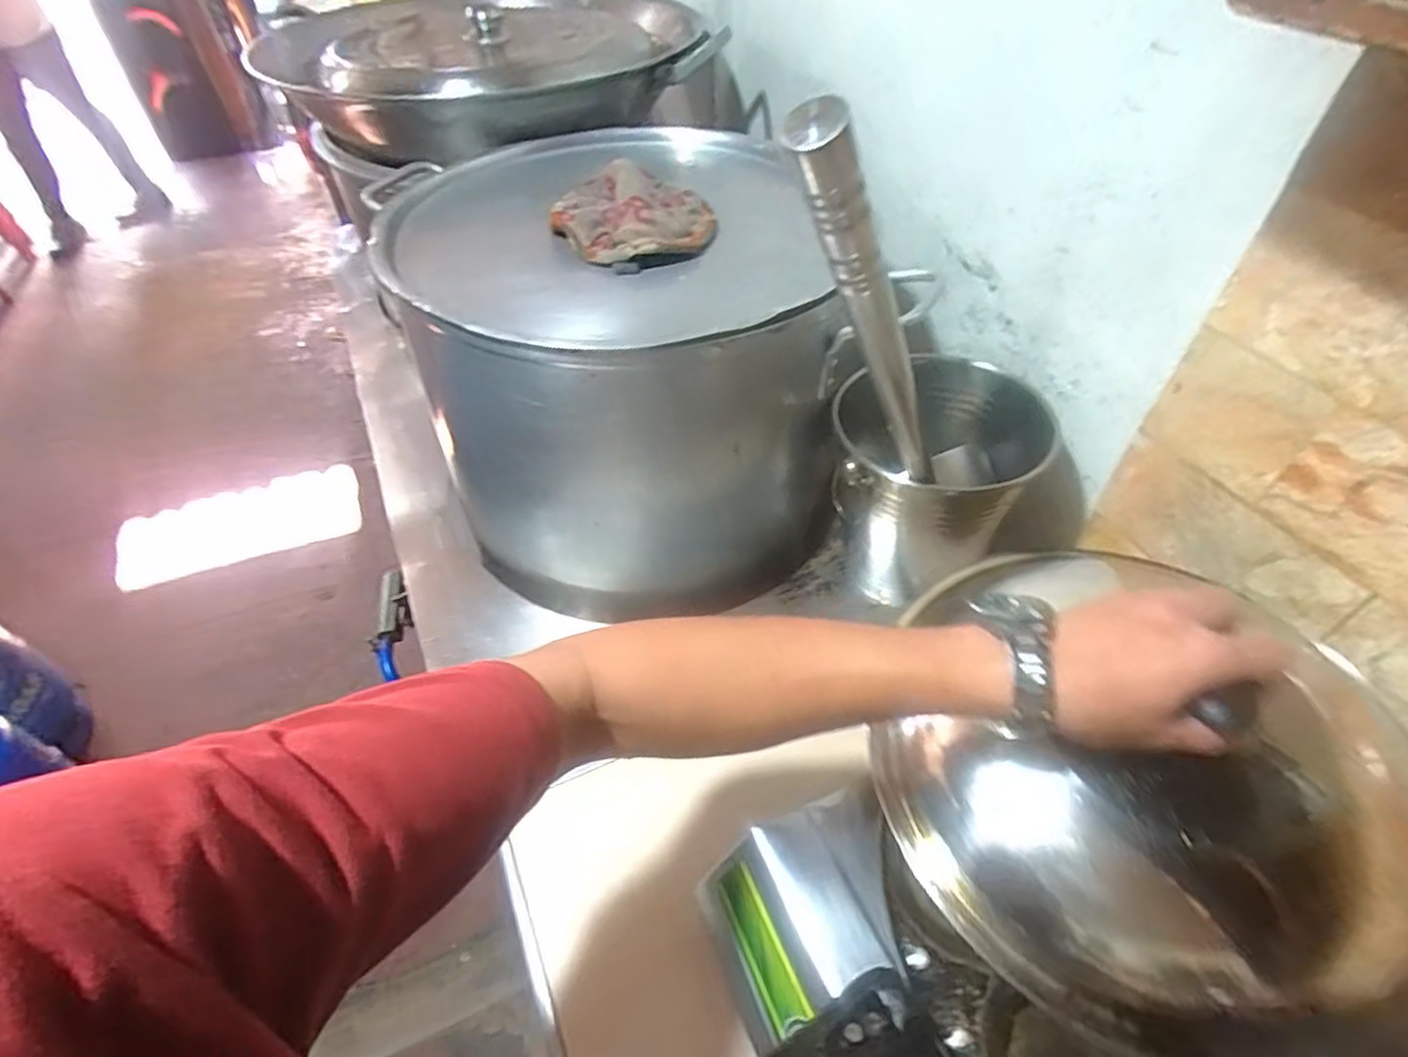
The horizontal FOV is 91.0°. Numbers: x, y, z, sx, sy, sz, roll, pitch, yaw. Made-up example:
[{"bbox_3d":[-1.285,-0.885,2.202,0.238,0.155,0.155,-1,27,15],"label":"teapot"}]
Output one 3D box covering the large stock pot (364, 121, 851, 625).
[{"bbox_3d":[-0.094,-0.195,0.773,0.416,0.336,0.474,-8,48,-6],"label":"large stock pot"}]

